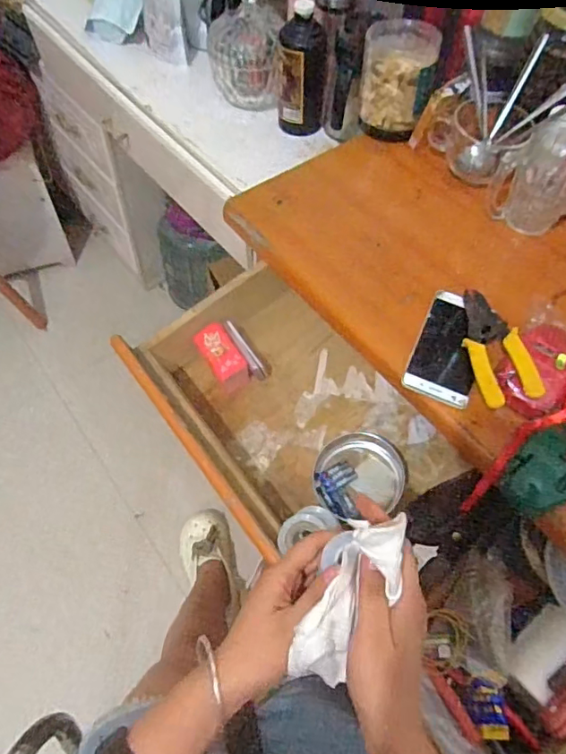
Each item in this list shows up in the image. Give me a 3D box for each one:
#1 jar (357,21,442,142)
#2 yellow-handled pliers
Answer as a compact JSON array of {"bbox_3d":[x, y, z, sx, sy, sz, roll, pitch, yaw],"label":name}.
[{"bbox_3d":[0.153,-0.403,0.747,0.097,0.118,0.097,13,59,4],"label":"jar"},{"bbox_3d":[0.219,-0.038,0.579,0.054,0.031,0.150,-7,60,-8],"label":"yellow-handled pliers"}]

